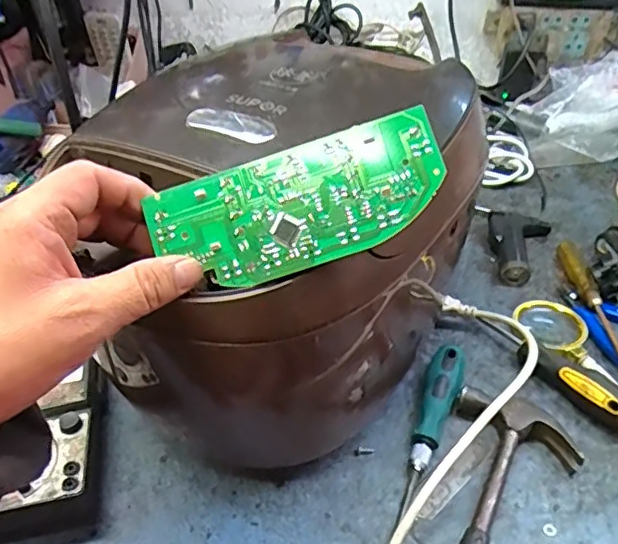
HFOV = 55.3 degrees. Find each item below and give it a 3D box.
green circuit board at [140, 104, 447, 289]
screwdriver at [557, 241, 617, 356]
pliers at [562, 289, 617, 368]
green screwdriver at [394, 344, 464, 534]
[{"bbox_3d":[-0.005,-0.033,0.305,0.151,0.005,0.062,-18,83,3],"label":"green circuit board"},{"bbox_3d":[0.287,0.031,0.597,0.020,0.021,0.190,1,39,2],"label":"screwdriver"},{"bbox_3d":[0.295,0.047,0.585,0.087,0.018,0.106,-27,46,-29],"label":"pliers"},{"bbox_3d":[0.098,0.129,0.484,0.029,0.022,0.158,15,54,18],"label":"green screwdriver"}]

